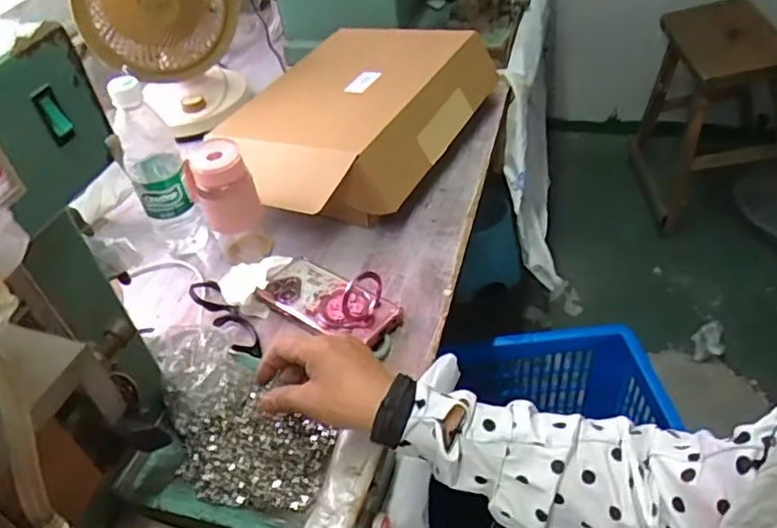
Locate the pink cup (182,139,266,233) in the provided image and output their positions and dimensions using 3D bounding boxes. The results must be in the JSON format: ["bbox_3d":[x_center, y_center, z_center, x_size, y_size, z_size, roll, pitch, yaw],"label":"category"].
[{"bbox_3d":[-0.196,-0.087,0.714,0.072,0.111,0.063,-20,45,-12],"label":"pink cup"}]

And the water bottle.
[{"bbox_3d":[-0.281,-0.107,0.729,0.067,0.233,0.063,-18,44,-10],"label":"water bottle"}]

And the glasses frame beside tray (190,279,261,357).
[{"bbox_3d":[-0.183,0.057,0.670,0.035,0.024,0.145,-32,48,-23],"label":"glasses frame beside tray"}]

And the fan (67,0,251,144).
[{"bbox_3d":[-0.342,-0.363,0.929,0.224,0.315,0.149,-20,45,-12],"label":"fan"}]

